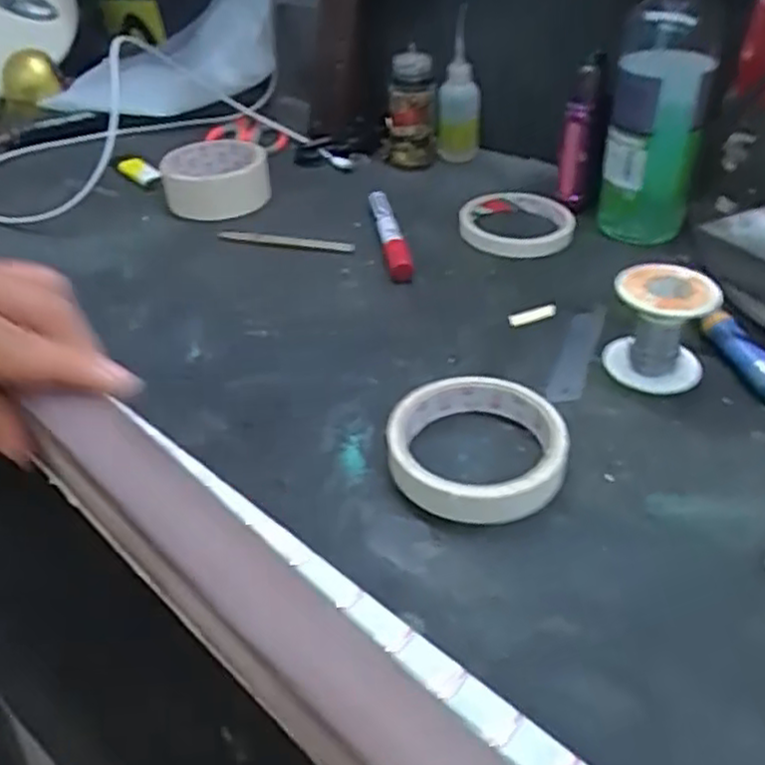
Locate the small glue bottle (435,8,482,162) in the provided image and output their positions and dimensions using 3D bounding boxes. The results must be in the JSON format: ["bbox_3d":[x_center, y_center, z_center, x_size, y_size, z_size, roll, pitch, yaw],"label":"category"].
[{"bbox_3d":[0.071,-0.265,0.677,0.036,0.130,0.032,8,39,12],"label":"small glue bottle"}]

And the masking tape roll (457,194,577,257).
[{"bbox_3d":[0.109,-0.129,0.590,0.087,0.015,0.083,-1,38,1],"label":"masking tape roll"}]

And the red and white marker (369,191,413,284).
[{"bbox_3d":[0.006,-0.115,0.572,0.017,0.022,0.117,-7,38,-7],"label":"red and white marker"}]

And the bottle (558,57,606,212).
[{"bbox_3d":[0.157,-0.197,0.588,0.025,0.117,0.027,8,39,12],"label":"bottle"}]

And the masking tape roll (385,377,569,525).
[{"bbox_3d":[0.048,0.032,0.380,0.089,0.020,0.089,-1,38,1],"label":"masking tape roll"}]

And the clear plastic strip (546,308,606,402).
[{"bbox_3d":[0.122,-0.020,0.458,0.019,0.004,0.104,12,40,18],"label":"clear plastic strip"}]

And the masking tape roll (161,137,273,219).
[{"bbox_3d":[-0.151,-0.188,0.658,0.090,0.042,0.093,-11,38,-11],"label":"masking tape roll"}]

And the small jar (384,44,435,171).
[{"bbox_3d":[0.025,-0.253,0.686,0.048,0.099,0.048,-2,38,0],"label":"small jar"}]

